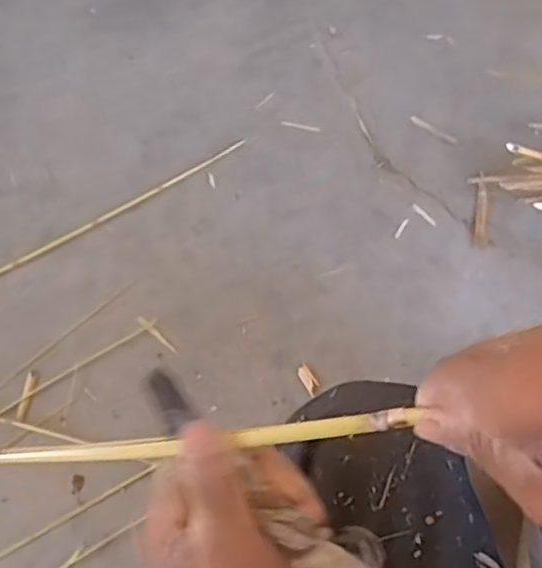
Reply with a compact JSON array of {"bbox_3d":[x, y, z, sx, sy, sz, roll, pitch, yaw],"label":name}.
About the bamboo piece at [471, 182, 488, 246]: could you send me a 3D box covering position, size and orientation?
[{"bbox_3d":[0.297,-0.099,0.962,0.021,0.007,0.093,5,68,3],"label":"bamboo piece"}]

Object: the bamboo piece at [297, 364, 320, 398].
[{"bbox_3d":[0.049,0.124,0.876,0.018,0.004,0.042,-29,71,-11],"label":"bamboo piece"}]

